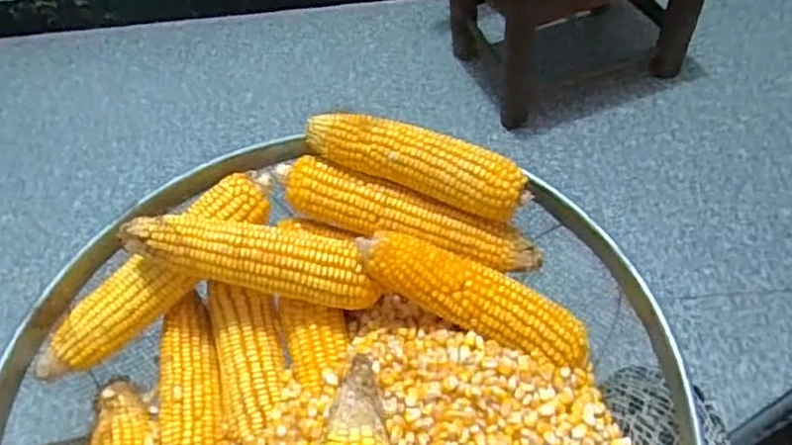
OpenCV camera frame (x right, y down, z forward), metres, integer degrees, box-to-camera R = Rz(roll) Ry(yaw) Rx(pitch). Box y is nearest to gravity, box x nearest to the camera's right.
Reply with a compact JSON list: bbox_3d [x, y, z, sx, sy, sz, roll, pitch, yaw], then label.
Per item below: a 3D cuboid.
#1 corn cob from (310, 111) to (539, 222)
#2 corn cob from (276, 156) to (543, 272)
[{"bbox_3d":[0.015,-0.054,0.516,0.196,0.039,0.045,19,58,18],"label":"corn cob"},{"bbox_3d":[0.002,-0.003,0.528,0.247,0.041,0.051,16,58,16],"label":"corn cob"}]

